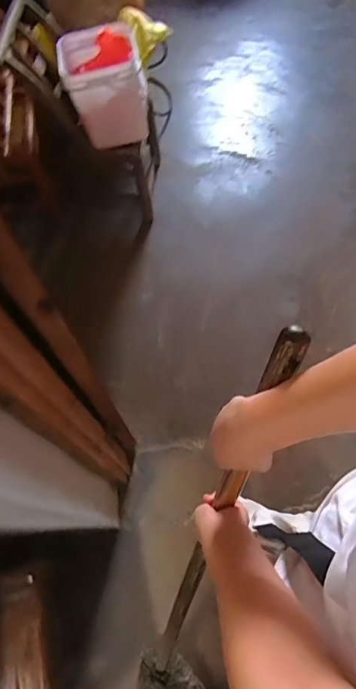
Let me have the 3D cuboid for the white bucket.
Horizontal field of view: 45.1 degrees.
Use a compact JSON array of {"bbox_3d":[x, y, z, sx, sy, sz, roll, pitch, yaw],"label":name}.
[{"bbox_3d":[-0.241,-0.872,1.458,0.263,0.279,0.301,-10,66,-2],"label":"white bucket"}]

